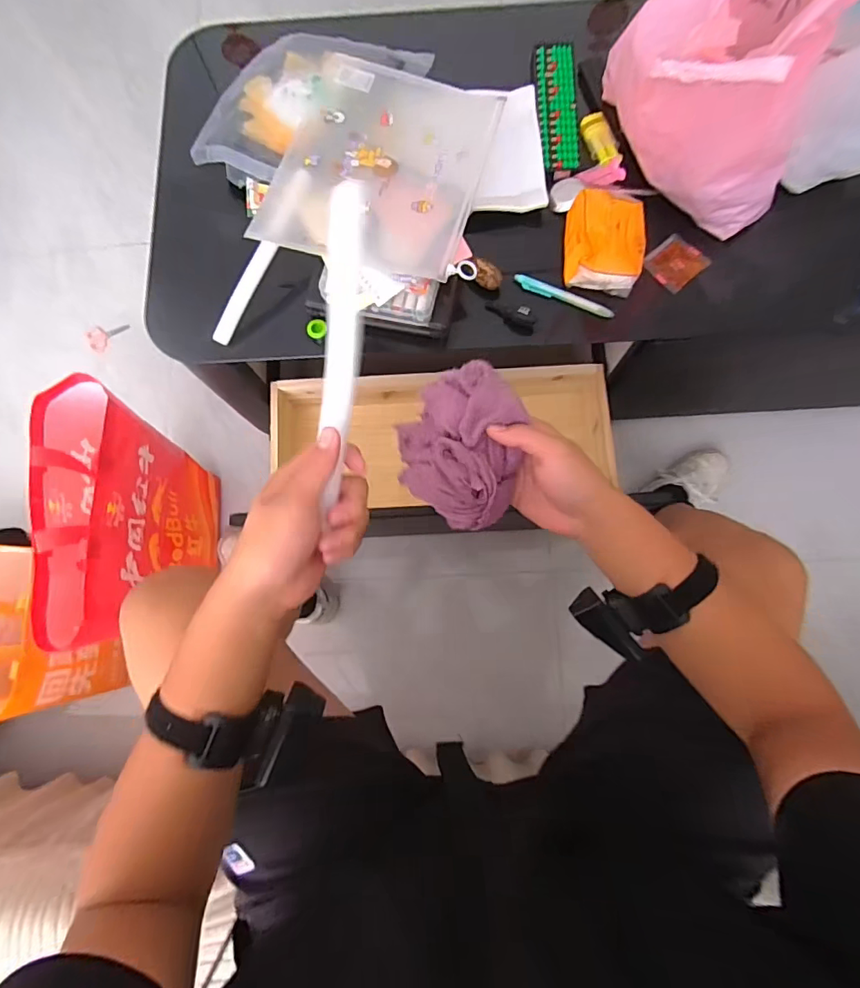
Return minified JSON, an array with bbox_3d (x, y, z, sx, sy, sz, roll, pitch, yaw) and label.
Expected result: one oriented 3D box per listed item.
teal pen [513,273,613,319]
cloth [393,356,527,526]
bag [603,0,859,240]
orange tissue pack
[{"bbox_3d":[0.183,-0.269,0.648,0.138,0.013,0.018,24,80,6],"label":"teal pen"},{"bbox_3d":[0.029,-0.034,0.410,0.110,0.094,0.111,-44,81,-3],"label":"cloth"},{"bbox_3d":[0.341,-0.465,0.537,0.244,0.257,0.265,4,79,2],"label":"bag"},{"bbox_3d":[0.234,-0.331,0.633,0.102,0.057,0.114,7,79,3],"label":"orange tissue pack"}]

